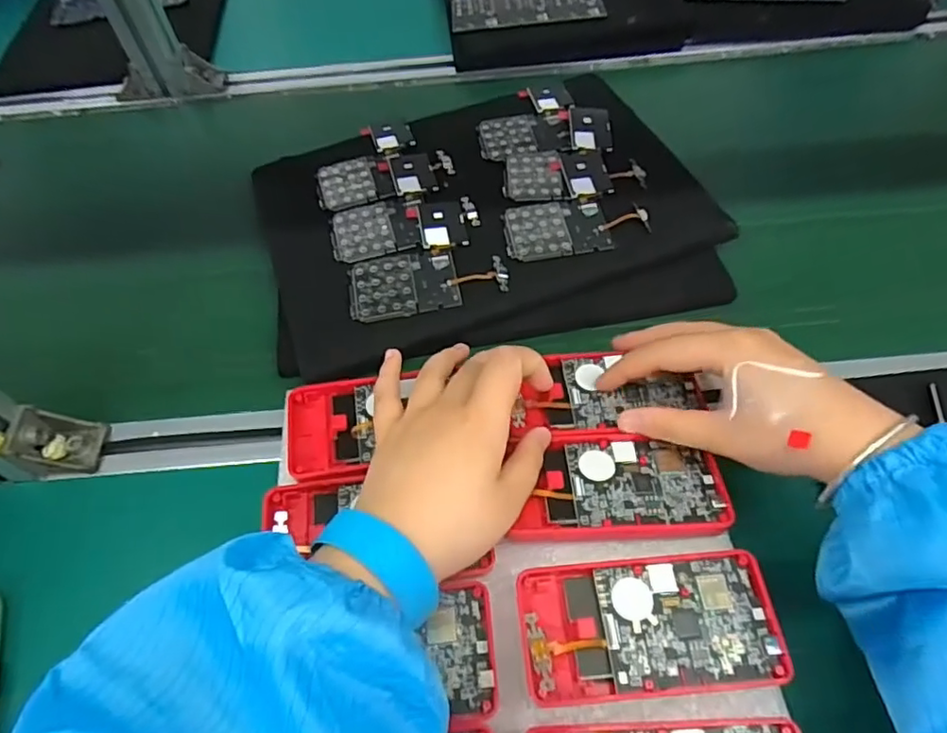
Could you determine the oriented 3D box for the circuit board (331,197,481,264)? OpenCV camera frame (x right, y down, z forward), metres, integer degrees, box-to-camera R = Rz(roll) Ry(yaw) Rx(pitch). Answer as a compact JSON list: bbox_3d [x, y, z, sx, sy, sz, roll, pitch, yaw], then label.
[{"bbox_3d":[-0.056,-0.110,0.475,0.114,0.008,0.060,-3,54,3],"label":"circuit board"}]

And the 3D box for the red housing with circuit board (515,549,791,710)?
[{"bbox_3d":[0.084,0.123,0.286,0.120,0.009,0.061,-6,53,0],"label":"red housing with circuit board"}]

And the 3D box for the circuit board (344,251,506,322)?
[{"bbox_3d":[-0.035,-0.064,0.445,0.114,0.010,0.055,-9,54,-2],"label":"circuit board"}]

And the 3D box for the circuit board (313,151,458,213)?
[{"bbox_3d":[-0.077,-0.161,0.510,0.115,0.004,0.063,-5,53,1],"label":"circuit board"}]

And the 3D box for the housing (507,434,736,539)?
[{"bbox_3d":[0.081,0.063,0.329,0.109,0.013,0.061,-2,54,3],"label":"housing"}]

